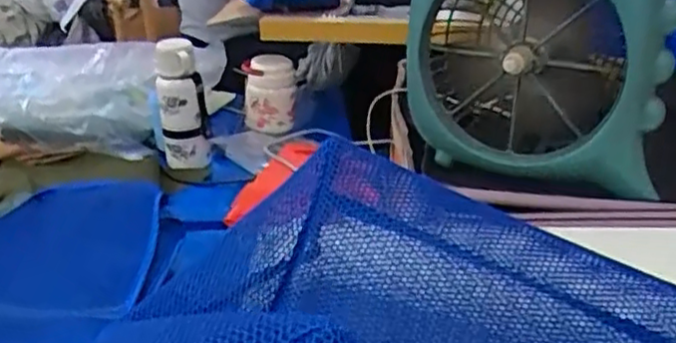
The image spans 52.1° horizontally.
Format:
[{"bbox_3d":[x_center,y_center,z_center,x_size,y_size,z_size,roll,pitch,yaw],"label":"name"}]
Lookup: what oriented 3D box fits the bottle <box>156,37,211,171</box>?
[{"bbox_3d":[-0.268,-0.115,1.185,0.081,0.203,0.088,-8,28,-15],"label":"bottle"}]

